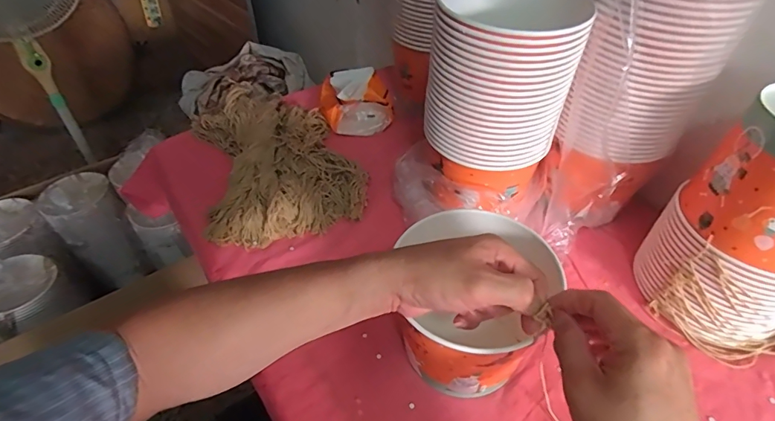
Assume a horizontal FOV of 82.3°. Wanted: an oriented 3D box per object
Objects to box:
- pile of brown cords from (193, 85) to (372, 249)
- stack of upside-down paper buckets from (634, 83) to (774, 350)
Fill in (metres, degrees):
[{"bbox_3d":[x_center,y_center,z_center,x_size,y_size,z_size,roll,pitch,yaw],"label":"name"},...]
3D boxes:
[{"bbox_3d":[-0.180,-0.093,0.712,0.237,0.061,0.334,-15,47,-14],"label":"pile of brown cords"},{"bbox_3d":[0.390,0.016,0.471,0.148,0.244,0.157,-27,51,-24],"label":"stack of upside-down paper buckets"}]

